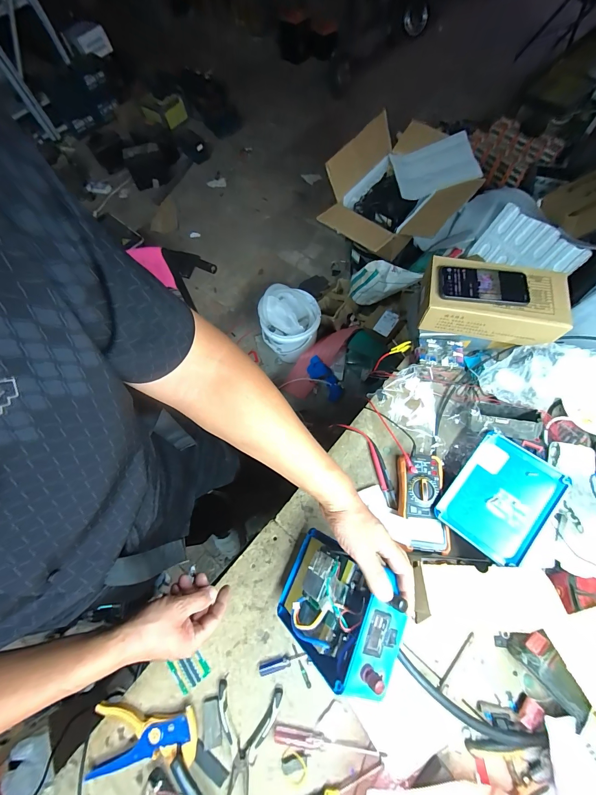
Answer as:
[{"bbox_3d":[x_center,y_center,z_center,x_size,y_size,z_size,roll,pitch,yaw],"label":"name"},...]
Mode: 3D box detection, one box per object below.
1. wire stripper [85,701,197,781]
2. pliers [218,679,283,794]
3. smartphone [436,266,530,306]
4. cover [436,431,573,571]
[{"bbox_3d":[-0.241,0.531,0.484,0.160,0.026,0.081,-7,68,0],"label":"wire stripper"},{"bbox_3d":[-0.085,0.542,0.481,0.102,0.012,0.145,5,68,5],"label":"pliers"},{"bbox_3d":[0.360,-0.218,0.598,0.162,0.011,0.079,6,68,5],"label":"smartphone"},{"bbox_3d":[0.362,0.180,0.547,0.152,0.034,0.197,38,74,16],"label":"cover"}]

